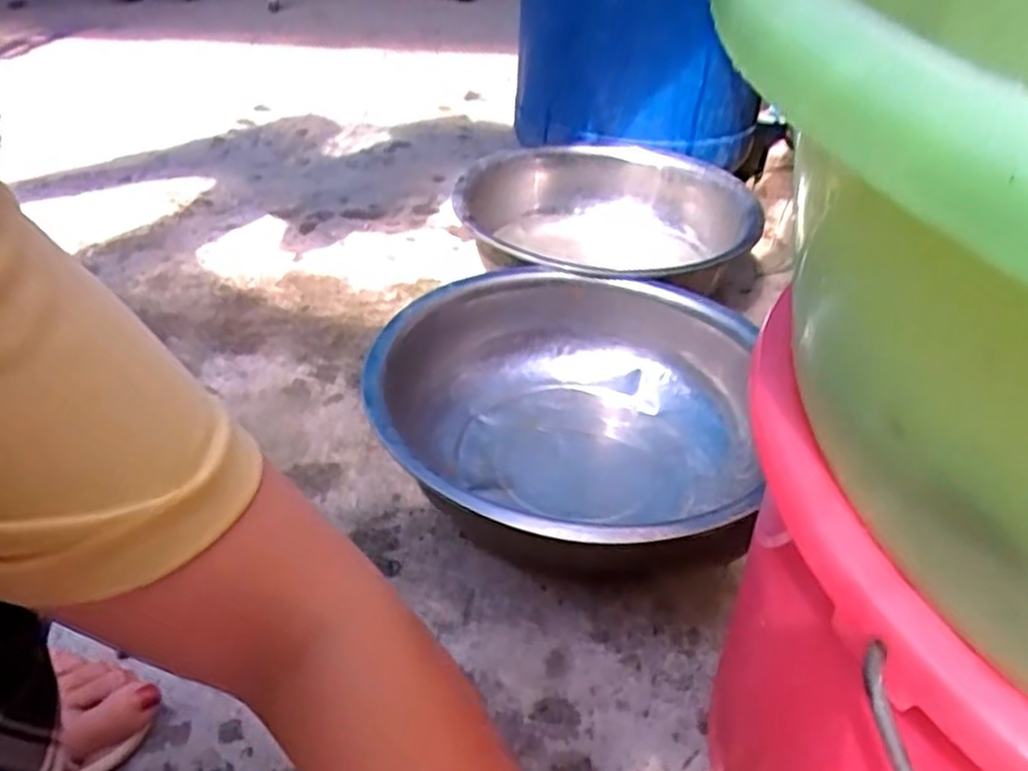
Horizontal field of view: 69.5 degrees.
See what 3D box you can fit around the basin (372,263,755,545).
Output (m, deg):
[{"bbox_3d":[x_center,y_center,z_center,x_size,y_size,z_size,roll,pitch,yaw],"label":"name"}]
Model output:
[{"bbox_3d":[0.040,0.033,0.667,0.323,0.131,0.348,3,38,-2],"label":"basin"}]

